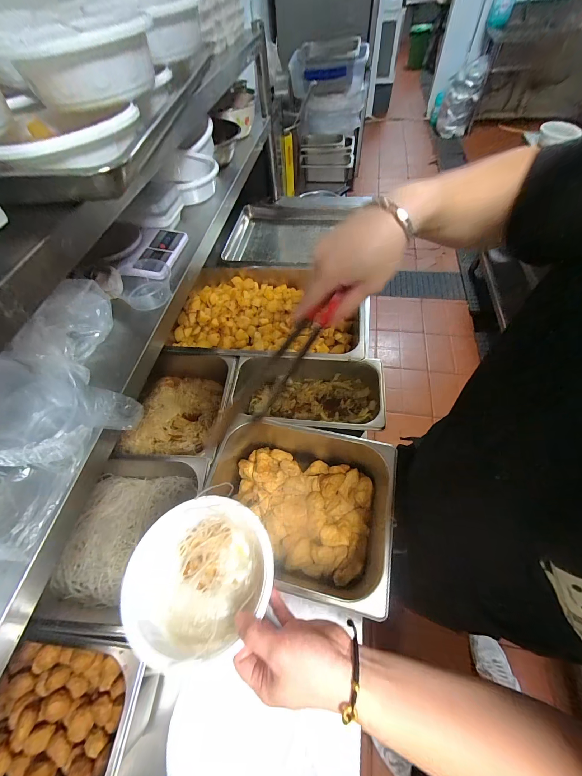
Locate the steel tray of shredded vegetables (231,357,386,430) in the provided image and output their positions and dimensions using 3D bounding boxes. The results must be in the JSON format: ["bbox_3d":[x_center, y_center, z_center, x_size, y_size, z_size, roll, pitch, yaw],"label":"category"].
[{"bbox_3d":[0.031,0.026,0.638,0.315,0.103,0.167,2,59,5],"label":"steel tray of shredded vegetables"}]

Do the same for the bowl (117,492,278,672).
[{"bbox_3d":[-0.110,0.225,0.358,0.162,0.065,0.165,-2,59,3],"label":"bowl"}]

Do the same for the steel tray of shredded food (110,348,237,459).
[{"bbox_3d":[-0.258,0.033,0.667,0.239,0.094,0.254,5,60,7],"label":"steel tray of shredded food"}]

